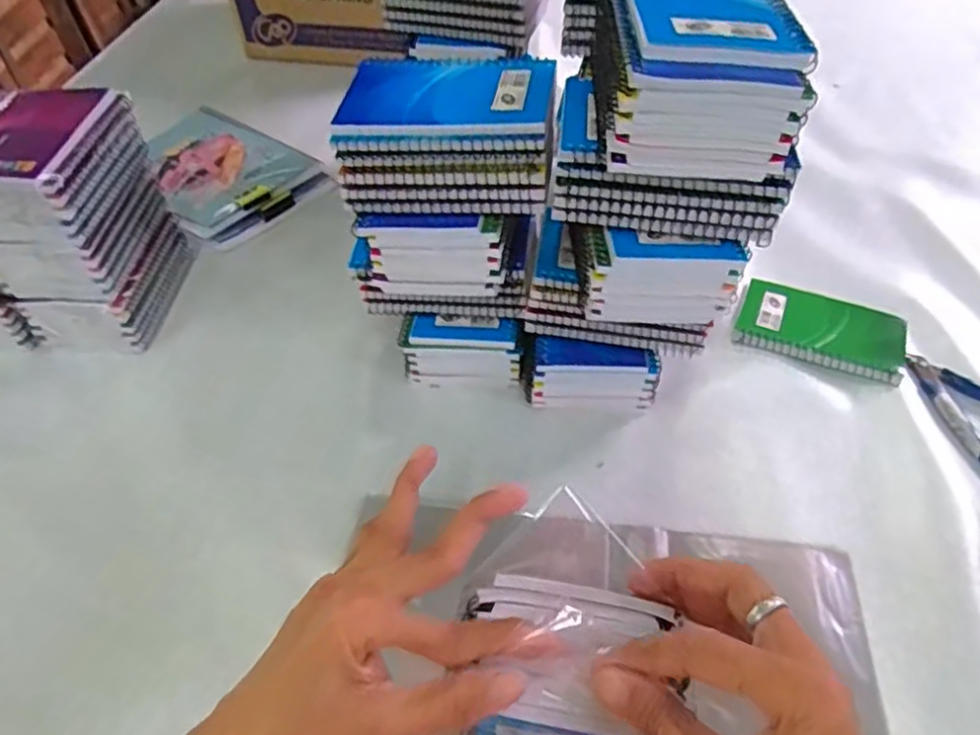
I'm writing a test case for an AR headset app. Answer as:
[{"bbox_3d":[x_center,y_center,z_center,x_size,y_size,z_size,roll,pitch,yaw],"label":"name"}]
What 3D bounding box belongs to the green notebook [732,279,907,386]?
[{"bbox_3d":[0.275,-0.033,0.571,0.127,0.008,0.082,17,51,20],"label":"green notebook"}]

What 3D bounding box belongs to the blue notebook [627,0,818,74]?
[{"bbox_3d":[0.113,-0.192,0.357,0.084,0.011,0.115,3,53,-5],"label":"blue notebook"}]

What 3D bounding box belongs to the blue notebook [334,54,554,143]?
[{"bbox_3d":[-0.026,-0.168,0.423,0.130,0.010,0.089,4,48,7],"label":"blue notebook"}]

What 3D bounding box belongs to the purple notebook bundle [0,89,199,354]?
[{"bbox_3d":[-0.345,-0.123,0.574,0.095,0.170,0.137,1,48,4],"label":"purple notebook bundle"}]

